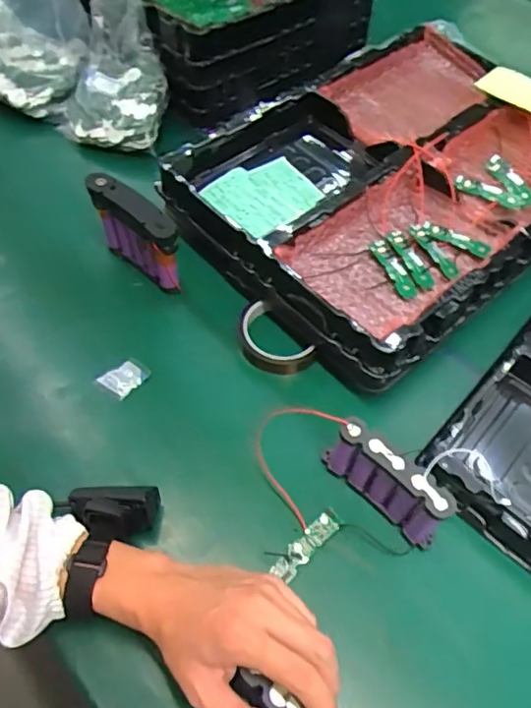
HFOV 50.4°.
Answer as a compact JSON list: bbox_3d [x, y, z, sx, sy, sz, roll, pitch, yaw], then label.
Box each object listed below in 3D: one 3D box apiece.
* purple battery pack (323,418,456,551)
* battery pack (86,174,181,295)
[{"bbox_3d":[0.103,0.109,0.484,0.112,0.072,0.021,39,62,21],"label":"purple battery pack"},{"bbox_3d":[-0.140,-0.128,0.613,0.125,0.107,0.024,37,61,20],"label":"battery pack"}]

